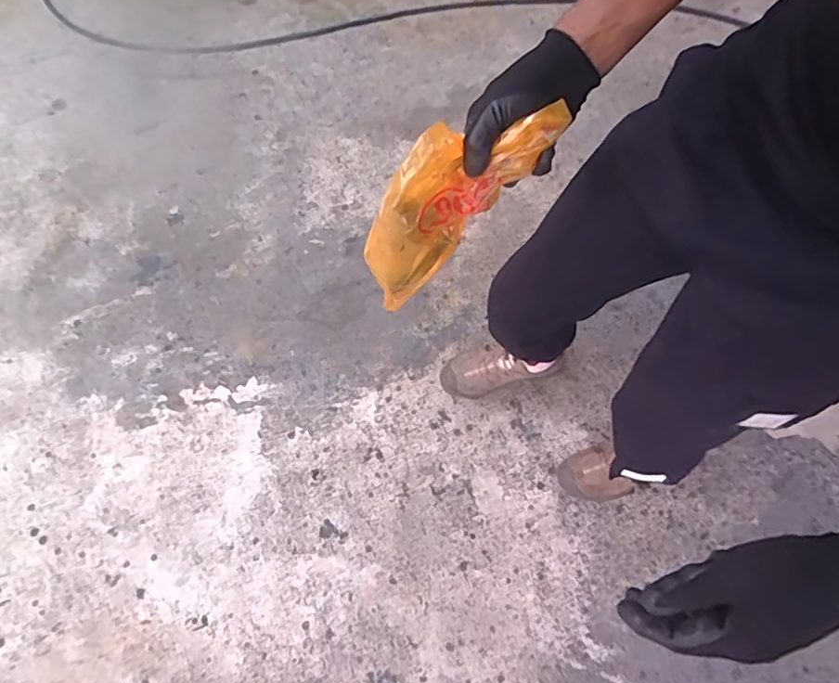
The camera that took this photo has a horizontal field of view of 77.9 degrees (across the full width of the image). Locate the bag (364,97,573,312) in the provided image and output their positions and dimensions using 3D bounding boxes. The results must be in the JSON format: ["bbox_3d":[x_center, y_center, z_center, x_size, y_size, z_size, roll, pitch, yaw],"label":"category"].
[{"bbox_3d":[0.033,-0.139,0.529,0.186,0.175,0.050,-27,69,-13],"label":"bag"}]

